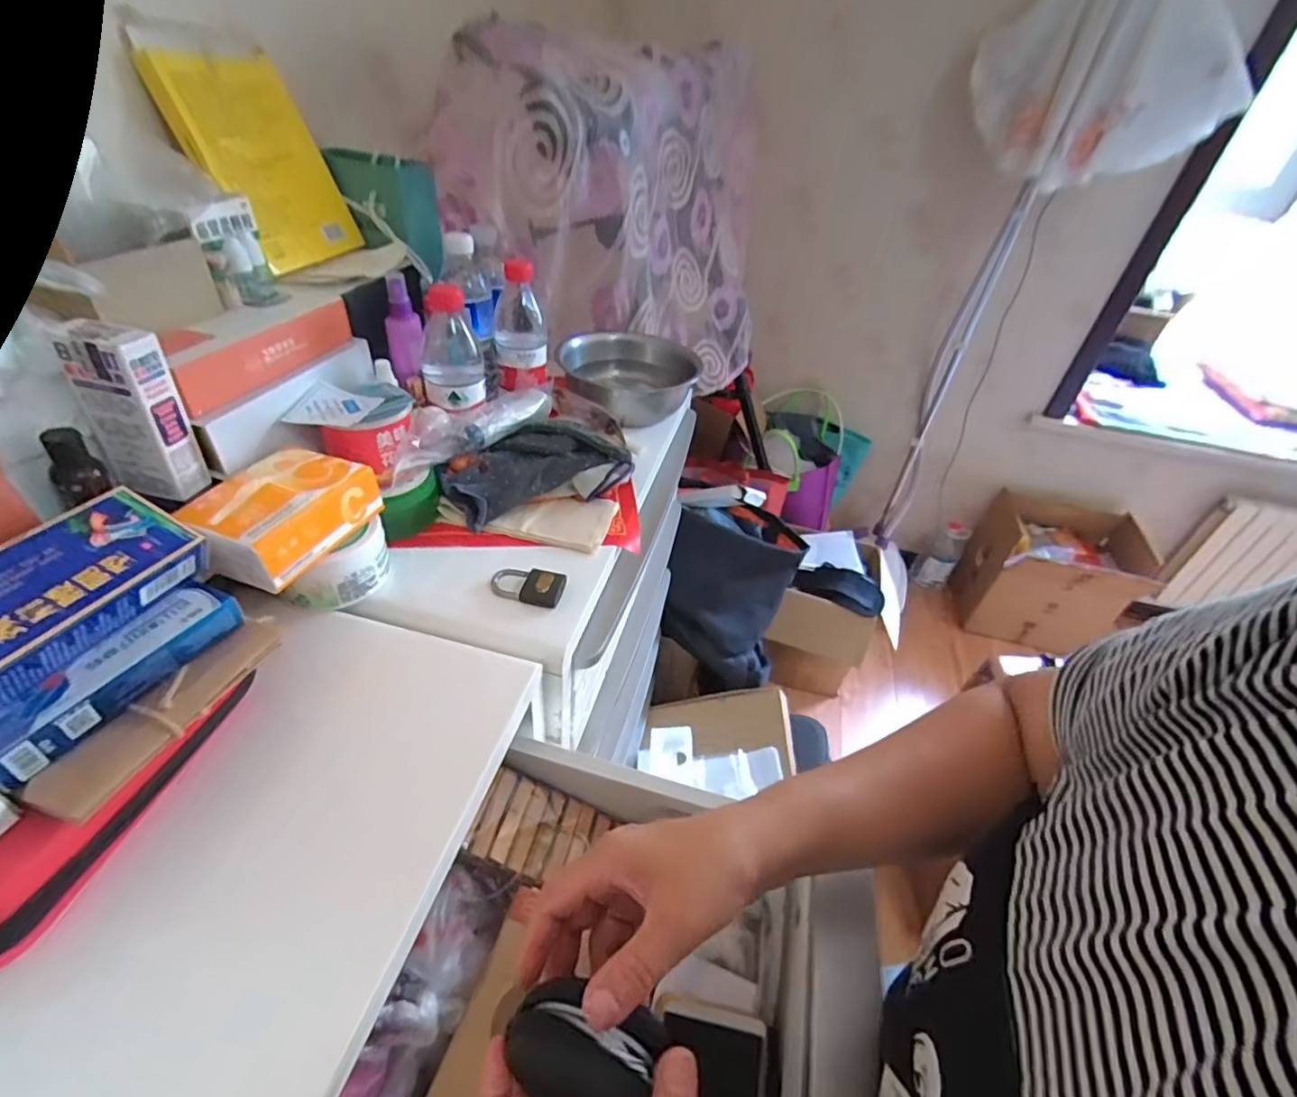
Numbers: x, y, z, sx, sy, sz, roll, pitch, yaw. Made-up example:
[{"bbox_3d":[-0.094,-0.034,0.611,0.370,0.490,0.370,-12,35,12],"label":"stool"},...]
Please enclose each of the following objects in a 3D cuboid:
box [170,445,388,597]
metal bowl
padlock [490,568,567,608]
[{"bbox_3d":[-0.289,-0.029,0.458,0.081,0.052,0.121,16,41,11],"label":"box"},{"bbox_3d":[-0.026,-0.246,0.830,0.200,0.062,0.193,-3,41,-11],"label":"metal bowl"},{"bbox_3d":[-0.113,0.032,0.539,0.069,0.015,0.038,11,40,6],"label":"padlock"}]

